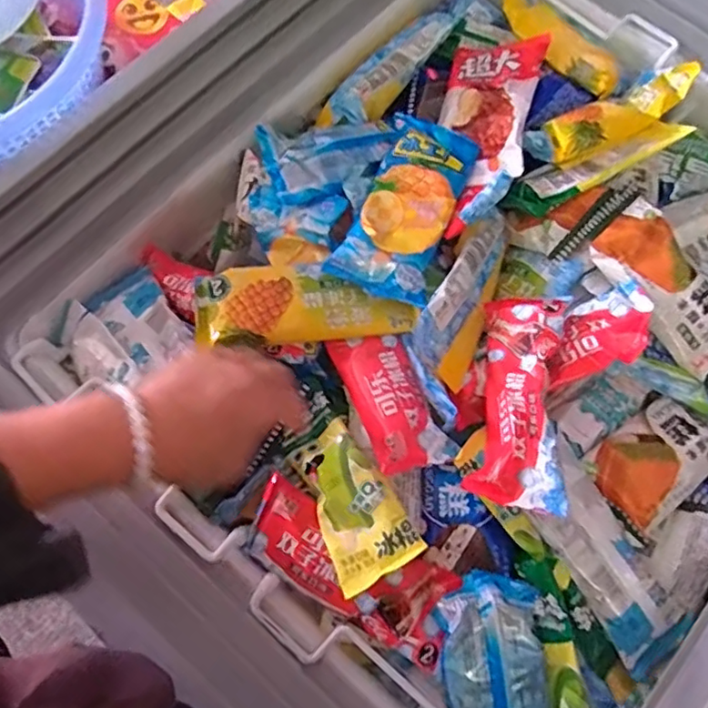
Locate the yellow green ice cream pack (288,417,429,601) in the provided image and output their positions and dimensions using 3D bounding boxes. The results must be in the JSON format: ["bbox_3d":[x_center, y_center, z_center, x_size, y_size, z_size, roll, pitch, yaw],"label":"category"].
[{"bbox_3d":[-0.005,0.117,0.467,0.065,0.023,0.123,-34,65,-3],"label":"yellow green ice cream pack"}]

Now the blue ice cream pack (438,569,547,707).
[{"bbox_3d":[0.106,0.242,0.440,0.073,0.022,0.152,-6,91,-4],"label":"blue ice cream pack"}]

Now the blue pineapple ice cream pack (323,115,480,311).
[{"bbox_3d":[0.050,-0.138,0.534,0.084,0.026,0.189,20,73,4],"label":"blue pineapple ice cream pack"}]

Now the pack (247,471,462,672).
[{"bbox_3d":[-0.002,0.165,0.457,0.169,0.020,0.065,29,74,6],"label":"pack"}]

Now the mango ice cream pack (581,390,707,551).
[{"bbox_3d":[0.254,0.087,0.495,0.141,0.019,0.078,-34,66,-23],"label":"mango ice cream pack"}]

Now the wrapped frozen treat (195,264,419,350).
[{"bbox_3d":[-0.040,-0.038,0.505,0.182,0.019,0.063,3,72,-9],"label":"wrapped frozen treat"}]

